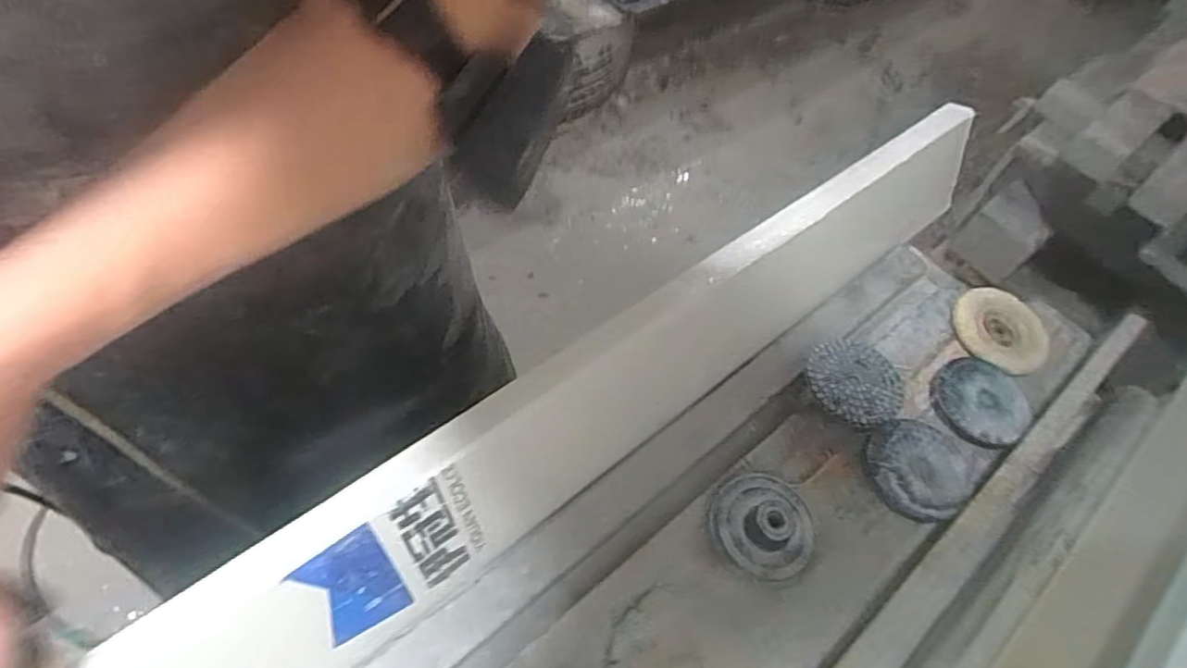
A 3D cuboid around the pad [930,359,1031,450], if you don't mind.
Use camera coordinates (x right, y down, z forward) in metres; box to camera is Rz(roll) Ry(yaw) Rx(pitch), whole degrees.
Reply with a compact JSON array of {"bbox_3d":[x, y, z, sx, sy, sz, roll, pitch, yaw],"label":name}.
[{"bbox_3d":[0.317,0.052,0.530,0.072,0.022,0.075,-28,65,-25],"label":"pad"}]

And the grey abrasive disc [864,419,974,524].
[{"bbox_3d":[0.249,0.101,0.488,0.079,0.029,0.072,-18,61,-20],"label":"grey abrasive disc"}]

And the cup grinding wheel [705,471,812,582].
[{"bbox_3d":[0.119,0.132,0.455,0.069,0.027,0.073,4,56,-7],"label":"cup grinding wheel"}]

